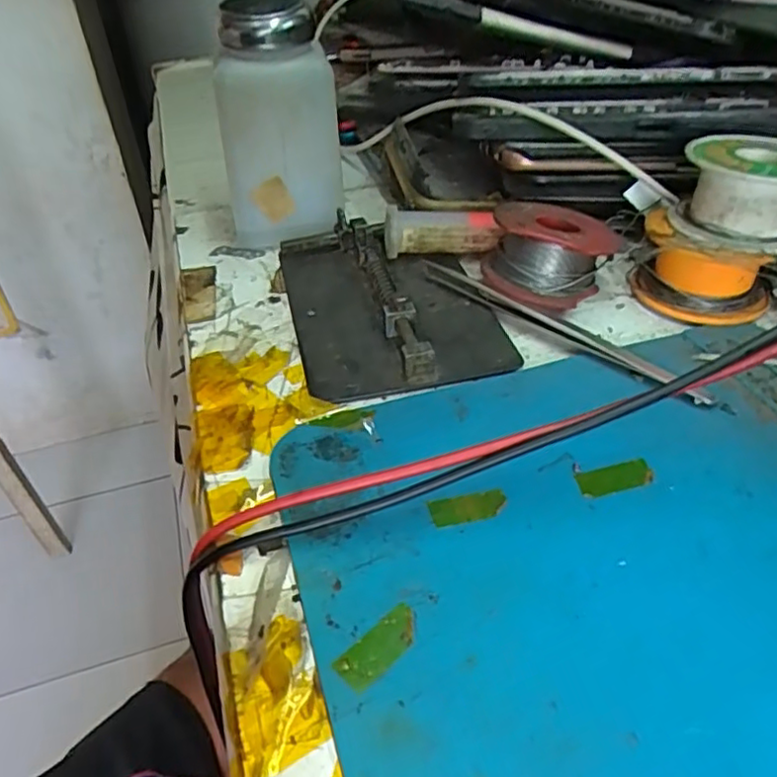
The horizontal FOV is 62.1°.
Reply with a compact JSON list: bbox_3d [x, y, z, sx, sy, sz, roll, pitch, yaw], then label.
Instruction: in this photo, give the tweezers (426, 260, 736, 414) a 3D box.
[{"bbox_3d":[0.065,-0.023,0.250,0.131,0.008,0.010,30,50,33],"label":"tweezers"}]

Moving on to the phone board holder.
[{"bbox_3d":[-0.001,-0.040,0.268,0.077,0.015,0.112,-11,41,-9],"label":"phone board holder"}]

